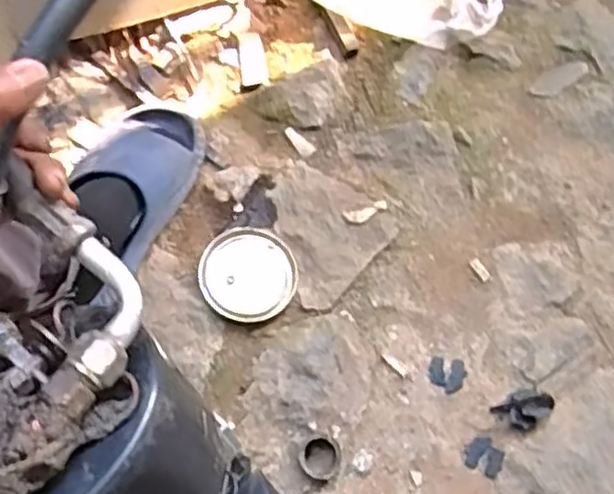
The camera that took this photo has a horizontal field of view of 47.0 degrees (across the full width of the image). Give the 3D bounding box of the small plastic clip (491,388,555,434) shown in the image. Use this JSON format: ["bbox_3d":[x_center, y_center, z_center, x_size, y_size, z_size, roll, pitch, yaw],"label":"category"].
[{"bbox_3d":[0.232,0.171,0.744,0.056,0.027,0.039,-27,72,-14],"label":"small plastic clip"}]

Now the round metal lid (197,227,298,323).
[{"bbox_3d":[-0.064,0.030,0.775,0.105,0.011,0.102,4,72,-14],"label":"round metal lid"}]

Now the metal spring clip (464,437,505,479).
[{"bbox_3d":[0.187,0.220,0.744,0.039,0.006,0.037,23,68,6],"label":"metal spring clip"}]

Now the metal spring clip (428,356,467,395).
[{"bbox_3d":[0.154,0.140,0.772,0.041,0.004,0.039,7,67,-1],"label":"metal spring clip"}]

